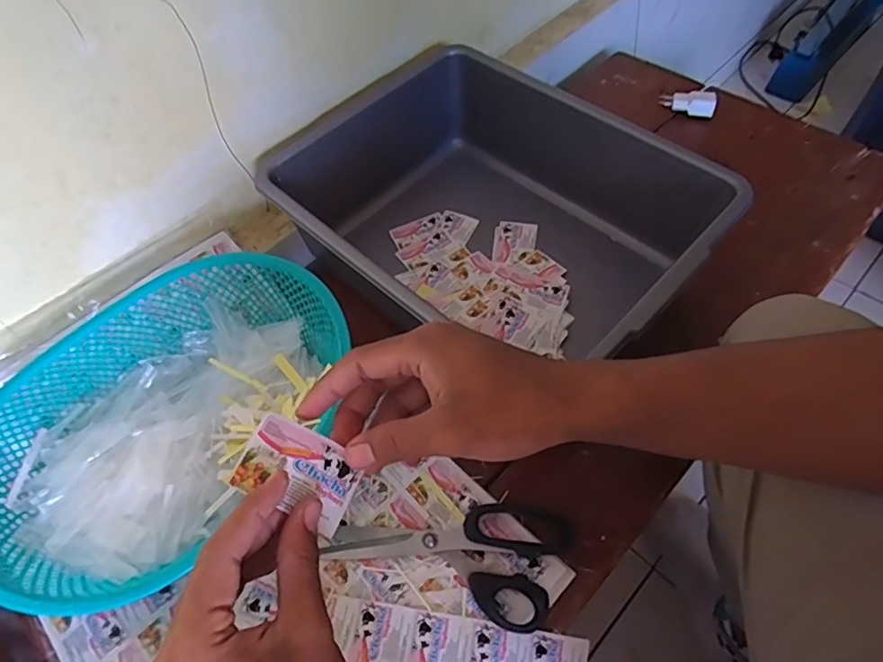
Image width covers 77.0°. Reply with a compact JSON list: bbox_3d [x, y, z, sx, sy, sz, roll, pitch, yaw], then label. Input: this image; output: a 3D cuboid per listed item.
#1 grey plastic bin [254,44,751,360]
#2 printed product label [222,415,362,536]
[{"bbox_3d":[0.042,-0.116,0.578,0.413,0.126,0.305,38,66,26],"label":"grey plastic bin"},{"bbox_3d":[-0.076,0.076,0.303,0.064,0.008,0.044,33,59,-14],"label":"printed product label"}]

